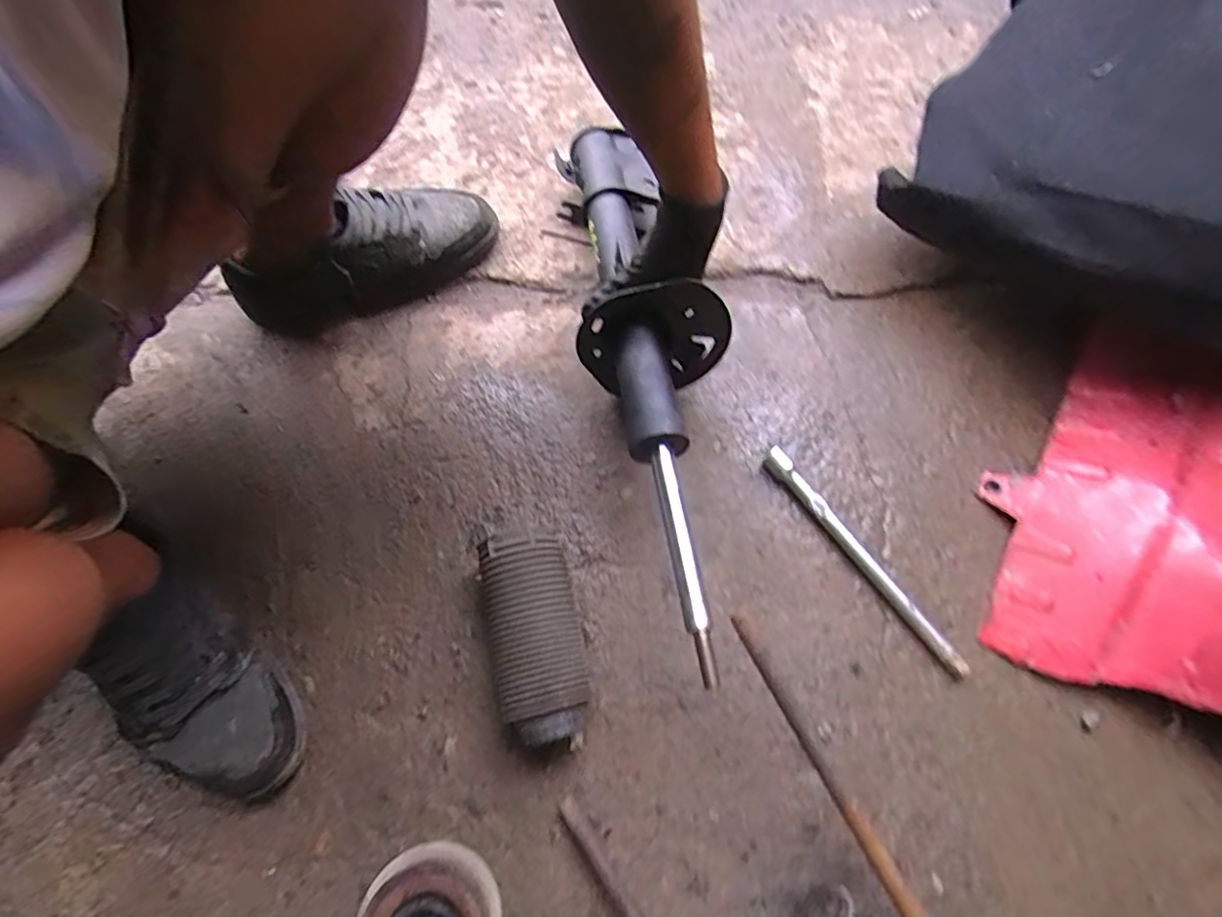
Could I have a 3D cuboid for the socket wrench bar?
[{"bbox_3d":[0.230,0.090,0.543,0.015,0.020,0.249,-35,74,-14],"label":"socket wrench bar"}]

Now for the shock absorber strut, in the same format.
[{"bbox_3d":[0.049,-0.100,0.546,0.139,0.142,0.544,-10,70,-6],"label":"shock absorber strut"}]

